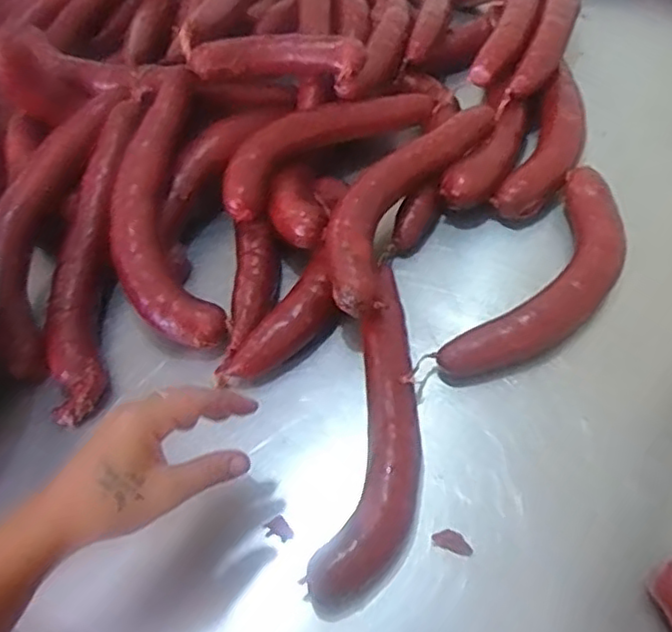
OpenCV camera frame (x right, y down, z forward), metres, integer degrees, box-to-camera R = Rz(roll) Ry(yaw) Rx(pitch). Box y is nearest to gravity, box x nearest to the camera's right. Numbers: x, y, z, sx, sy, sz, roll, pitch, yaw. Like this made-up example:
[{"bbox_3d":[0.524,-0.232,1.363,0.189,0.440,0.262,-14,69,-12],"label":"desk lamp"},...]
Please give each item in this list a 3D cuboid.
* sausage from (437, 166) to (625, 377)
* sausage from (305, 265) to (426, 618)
[{"bbox_3d":[0.193,-0.028,0.584,0.083,0.038,0.241,32,65,21],"label":"sausage"},{"bbox_3d":[0.038,0.089,0.517,0.068,0.042,0.267,9,59,9],"label":"sausage"}]

